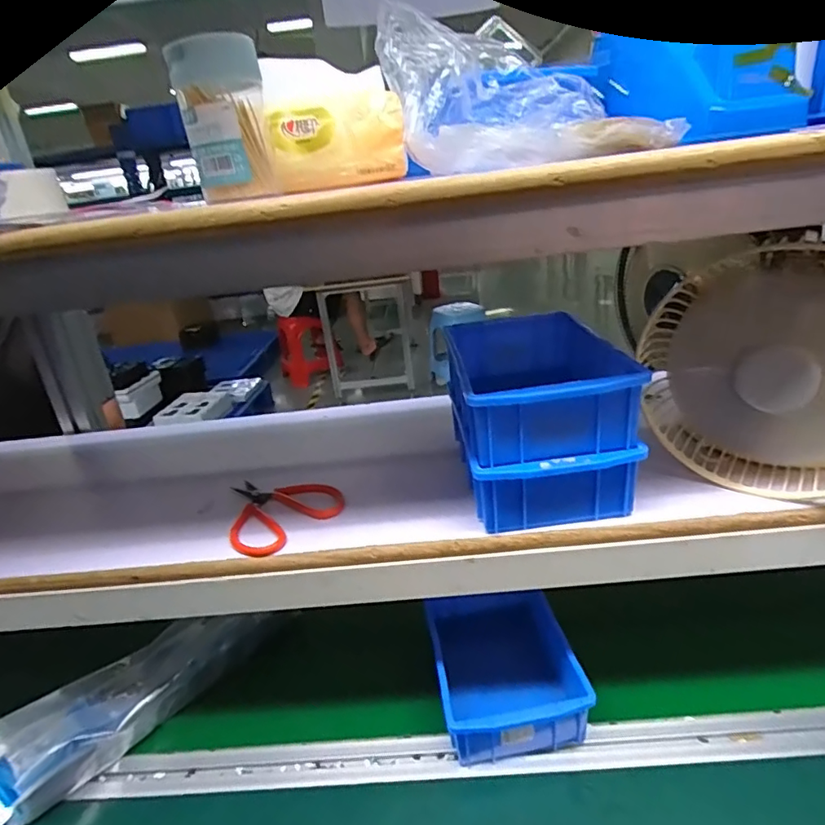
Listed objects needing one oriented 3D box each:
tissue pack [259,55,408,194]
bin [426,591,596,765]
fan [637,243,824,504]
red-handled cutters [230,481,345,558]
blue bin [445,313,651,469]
[{"bbox_3d":[-0.052,-0.186,0.348,0.086,0.072,0.037,-15,25,-16],"label":"tissue pack"},{"bbox_3d":[0.093,0.256,0.555,0.137,0.065,0.177,-8,24,-1],"label":"bin"},{"bbox_3d":[0.285,-0.026,0.418,0.196,0.177,0.058,14,31,40],"label":"fan"},{"bbox_3d":[-0.139,0.089,0.502,0.124,0.023,0.099,11,30,36],"label":"red-handled cutters"},{"bbox_3d":[0.104,-0.029,0.475,0.129,0.059,0.191,-7,24,0],"label":"blue bin"}]

